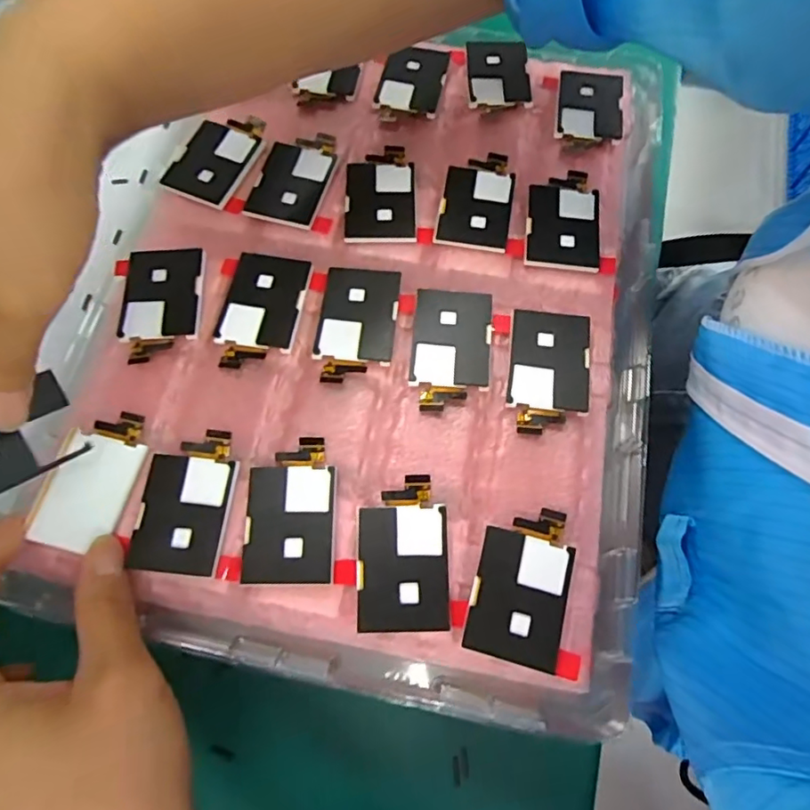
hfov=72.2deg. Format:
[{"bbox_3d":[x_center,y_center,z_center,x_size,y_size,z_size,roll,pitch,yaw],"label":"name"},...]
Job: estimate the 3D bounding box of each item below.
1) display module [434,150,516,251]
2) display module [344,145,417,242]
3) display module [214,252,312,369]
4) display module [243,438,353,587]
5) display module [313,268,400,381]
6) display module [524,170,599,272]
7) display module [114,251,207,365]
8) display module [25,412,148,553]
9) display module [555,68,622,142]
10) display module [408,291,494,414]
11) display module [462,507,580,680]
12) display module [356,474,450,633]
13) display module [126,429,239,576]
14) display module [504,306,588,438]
[{"bbox_3d":[0.036,-0.103,0.278,0.034,0.004,0.057,9,70,4],"label":"display module"},{"bbox_3d":[-0.012,-0.107,0.279,0.035,0.004,0.056,-1,69,-3],"label":"display module"},{"bbox_3d":[-0.067,-0.043,0.256,0.038,0.005,0.057,8,71,4],"label":"display module"},{"bbox_3d":[-0.042,0.041,0.220,0.041,0.004,0.057,-2,67,-1],"label":"display module"},{"bbox_3d":[-0.022,-0.037,0.252,0.035,0.006,0.057,5,68,2],"label":"display module"},{"bbox_3d":[0.077,-0.092,0.274,0.034,0.004,0.057,4,68,3],"label":"display module"},{"bbox_3d":[-0.114,-0.047,0.255,0.040,0.008,0.056,-5,68,-2],"label":"display module"},{"bbox_3d":[-0.128,0.030,0.228,0.034,0.004,0.056,14,73,1],"label":"display module"},{"bbox_3d":[0.100,-0.162,0.299,0.034,0.004,0.046,9,73,4],"label":"display module"},{"bbox_3d":[0.021,-0.025,0.247,0.034,0.007,0.057,5,68,2],"label":"display module"},{"bbox_3d":[0.046,0.068,0.210,0.040,0.005,0.056,8,68,4],"label":"display module"},{"bbox_3d":[-0.001,0.056,0.214,0.034,0.004,0.057,-1,67,0],"label":"display module"},{"bbox_3d":[-0.088,0.038,0.223,0.034,0.004,0.057,6,68,3],"label":"display module"},{"bbox_3d":[0.063,-0.015,0.244,0.035,0.008,0.056,7,68,3],"label":"display module"}]

